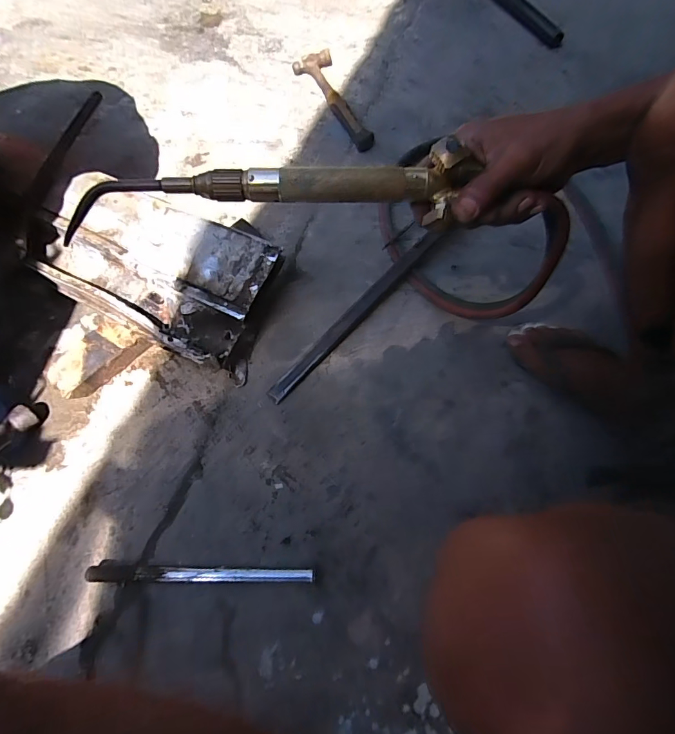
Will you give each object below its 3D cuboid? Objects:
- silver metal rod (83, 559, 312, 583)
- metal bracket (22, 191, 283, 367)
[{"bbox_3d":[-0.178,0.269,0.525,0.293,0.021,0.023,1,66,3],"label":"silver metal rod"},{"bbox_3d":[-0.309,-0.173,0.655,0.423,0.066,0.207,26,71,15],"label":"metal bracket"}]

